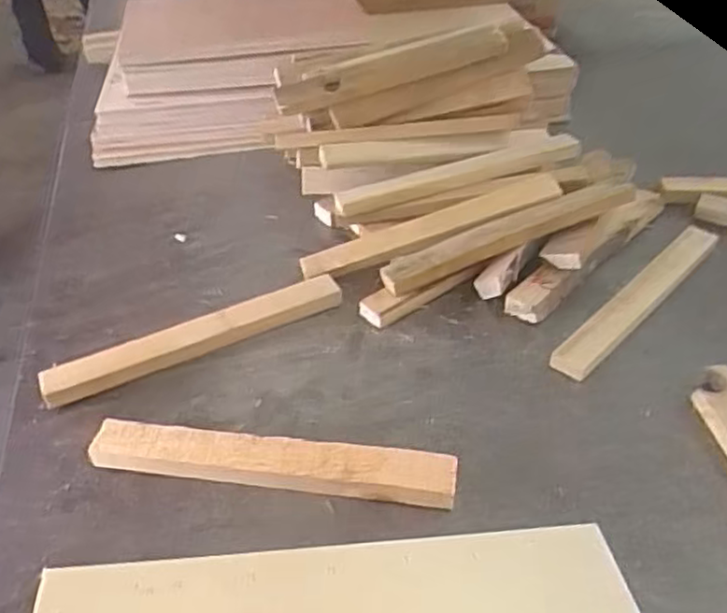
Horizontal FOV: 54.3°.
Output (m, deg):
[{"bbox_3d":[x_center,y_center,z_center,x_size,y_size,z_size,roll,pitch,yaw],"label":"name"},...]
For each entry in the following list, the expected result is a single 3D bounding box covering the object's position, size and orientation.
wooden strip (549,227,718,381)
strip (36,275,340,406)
[{"bbox_3d":[0.280,-0.014,0.706,0.030,0.019,0.296,30,48,34],"label":"wooden strip"},{"bbox_3d":[-0.155,0.028,0.674,0.286,0.018,0.035,-18,41,-20],"label":"strip"}]

